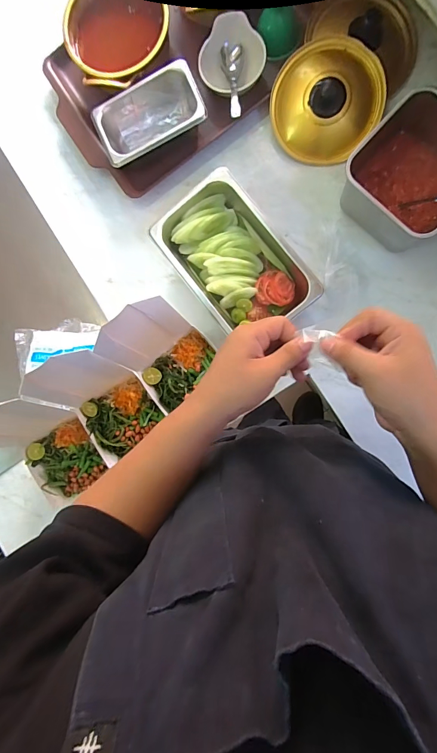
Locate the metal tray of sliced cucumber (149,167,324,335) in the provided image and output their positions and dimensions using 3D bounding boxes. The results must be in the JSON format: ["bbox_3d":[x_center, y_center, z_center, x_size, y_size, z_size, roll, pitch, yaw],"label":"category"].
[{"bbox_3d":[0.024,-0.185,0.591,0.161,0.062,0.258,-36,85,4],"label":"metal tray of sliced cucumber"}]

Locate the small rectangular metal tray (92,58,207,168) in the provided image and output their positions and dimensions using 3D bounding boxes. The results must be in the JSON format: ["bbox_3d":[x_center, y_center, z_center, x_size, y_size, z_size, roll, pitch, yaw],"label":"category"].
[{"bbox_3d":[-0.113,-0.430,0.613,0.175,0.073,0.103,-25,86,5],"label":"small rectangular metal tray"}]

